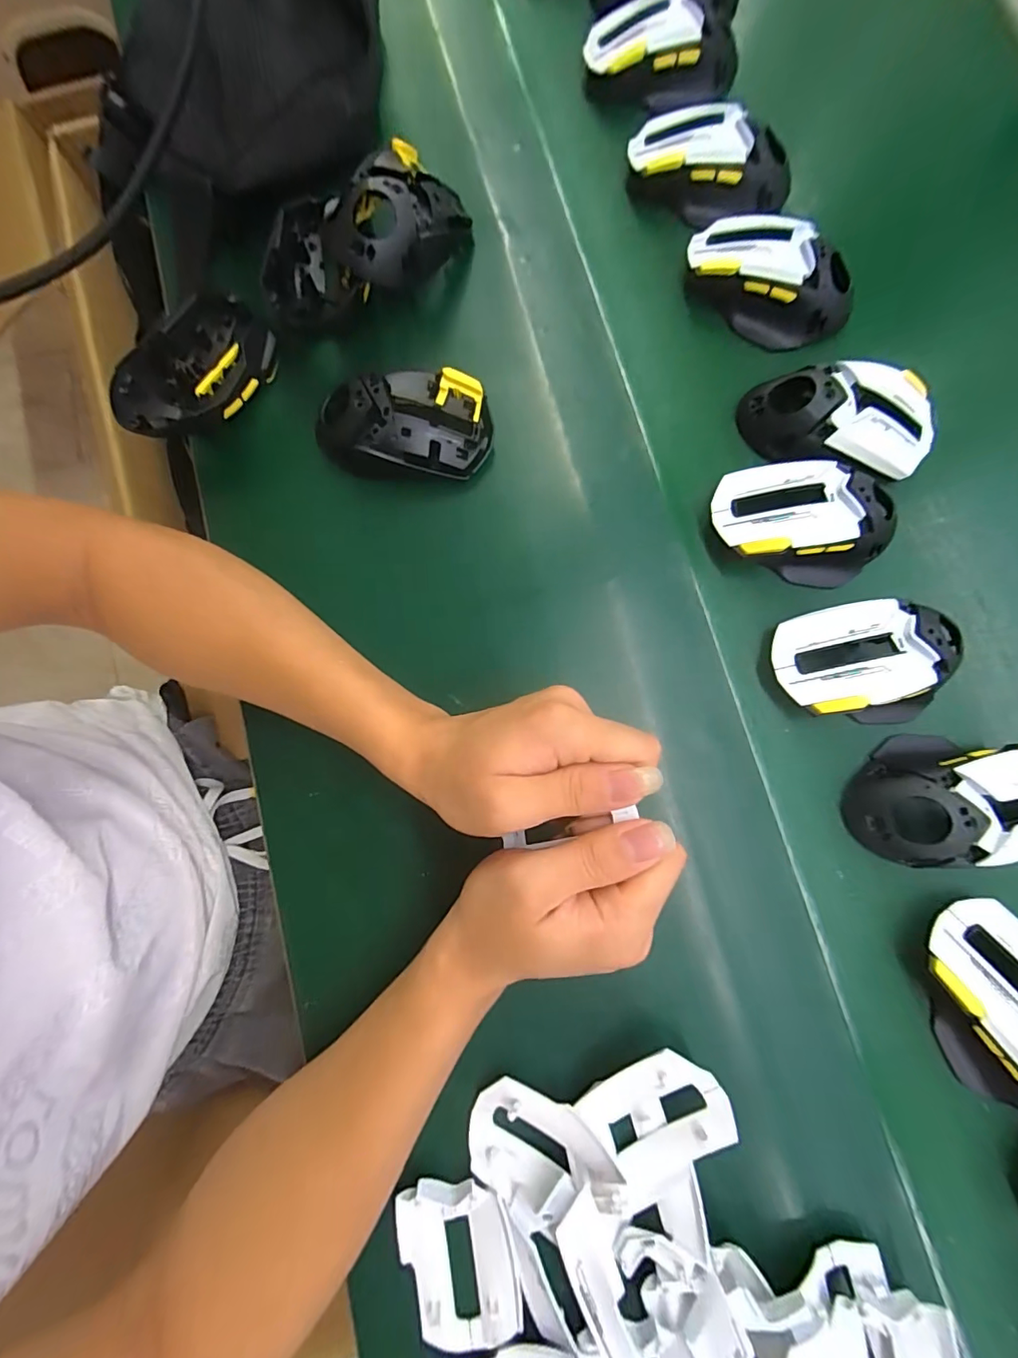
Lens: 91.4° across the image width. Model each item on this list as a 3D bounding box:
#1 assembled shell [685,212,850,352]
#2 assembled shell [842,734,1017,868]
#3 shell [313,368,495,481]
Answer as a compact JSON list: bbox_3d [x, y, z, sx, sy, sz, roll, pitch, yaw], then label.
[{"bbox_3d":[0.180,-0.277,0.344,0.112,0.040,0.054,35,84,6],"label":"assembled shell"},{"bbox_3d":[0.260,0.068,0.286,0.114,0.034,0.071,-6,82,1],"label":"assembled shell"},{"bbox_3d":[-0.069,-0.165,0.326,0.115,0.036,0.067,-1,83,1],"label":"shell"}]

